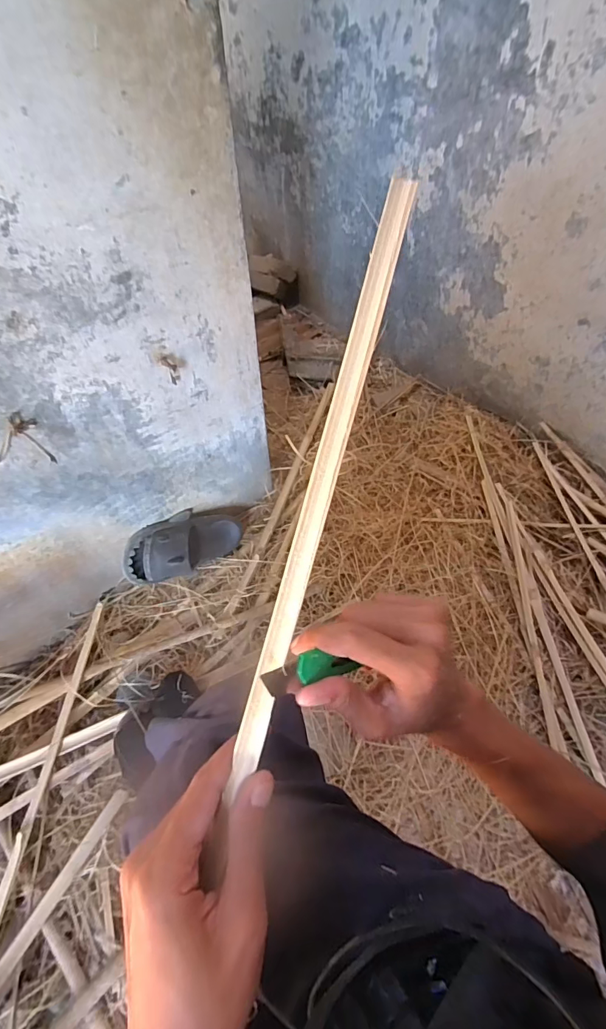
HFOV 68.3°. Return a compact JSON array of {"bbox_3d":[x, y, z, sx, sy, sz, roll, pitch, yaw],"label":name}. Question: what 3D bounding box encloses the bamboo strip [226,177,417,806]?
[{"bbox_3d":[0.008,-0.008,0.249,0.018,0.009,0.340,16,94,10],"label":"bamboo strip"}]

